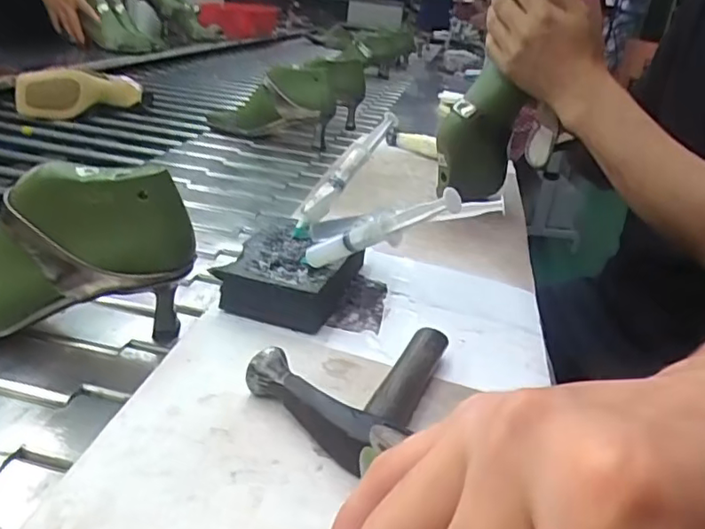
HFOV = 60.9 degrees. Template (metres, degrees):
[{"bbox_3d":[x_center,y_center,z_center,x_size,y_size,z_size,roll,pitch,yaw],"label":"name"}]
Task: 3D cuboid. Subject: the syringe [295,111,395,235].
[{"bbox_3d":[-0.005,-0.078,0.516,0.015,0.023,0.140,24,68,40],"label":"syringe"}]

